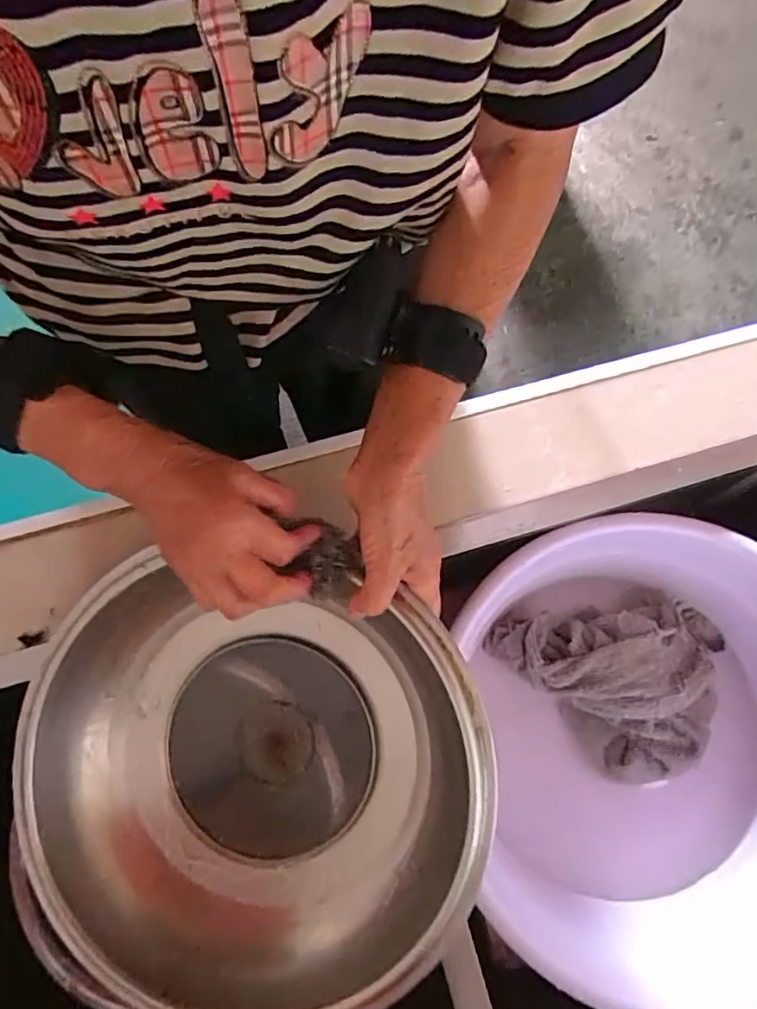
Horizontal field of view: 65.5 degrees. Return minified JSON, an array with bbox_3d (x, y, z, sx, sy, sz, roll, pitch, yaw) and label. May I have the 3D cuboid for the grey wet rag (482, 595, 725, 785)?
[{"bbox_3d":[0.228,0.180,0.566,0.213,0.058,0.160,-8,74,-1],"label":"grey wet rag"}]

